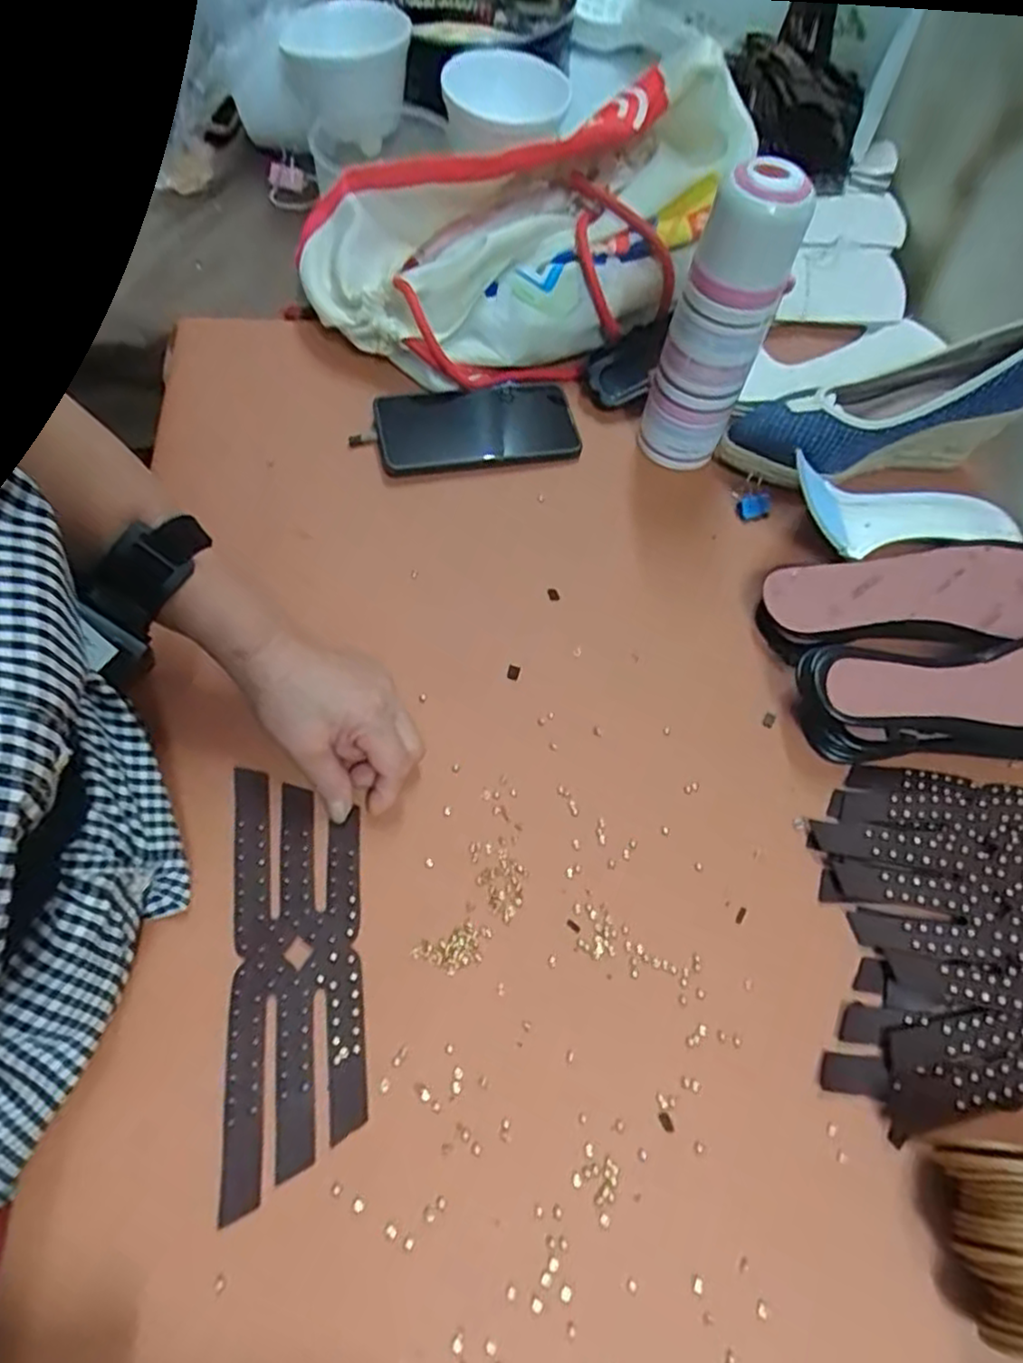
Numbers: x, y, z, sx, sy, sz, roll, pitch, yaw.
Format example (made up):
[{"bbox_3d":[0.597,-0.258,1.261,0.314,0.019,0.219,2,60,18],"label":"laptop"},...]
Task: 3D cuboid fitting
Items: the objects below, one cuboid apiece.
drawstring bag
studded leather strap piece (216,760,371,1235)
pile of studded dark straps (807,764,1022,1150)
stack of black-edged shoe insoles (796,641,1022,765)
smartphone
[{"bbox_3d":[0.004,-0.390,0.588,0.346,0.149,0.218,-13,64,-11],"label":"drawstring bag"},{"bbox_3d":[-0.119,0.153,0.384,0.070,0.004,0.212,-4,65,-8],"label":"studded leather strap piece"},{"bbox_3d":[0.298,0.155,0.417,0.221,0.017,0.198,9,62,0],"label":"pile of studded dark straps"},{"bbox_3d":[0.300,0.009,0.469,0.220,0.054,0.077,2,62,-4],"label":"stack of black-edged shoe insoles"},{"bbox_3d":[-0.029,-0.213,0.587,0.163,0.014,0.078,-9,69,-13],"label":"smartphone"}]

